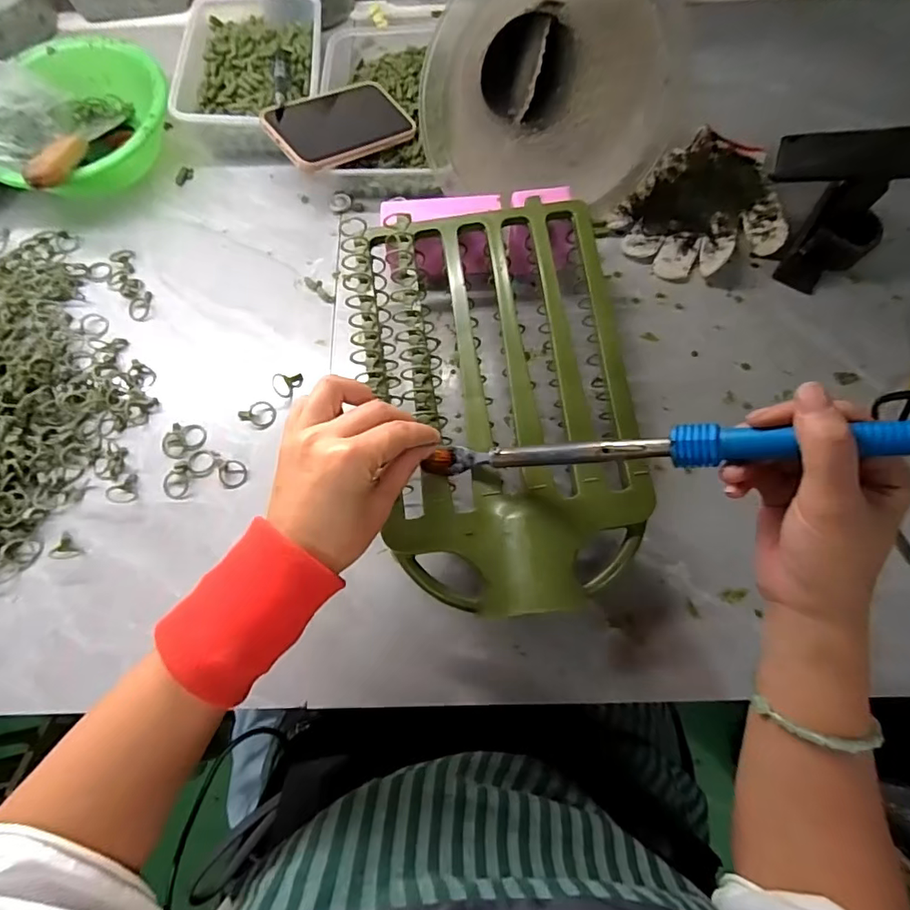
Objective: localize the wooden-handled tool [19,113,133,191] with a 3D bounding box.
[{"bbox_3d":[-0.390,-0.325,0.546,0.032,0.023,0.211,-8,45,-2],"label":"wooden-handled tool"}]

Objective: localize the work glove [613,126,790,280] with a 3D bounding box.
[{"bbox_3d":[0.266,-0.255,0.539,0.144,0.020,0.191,36,74,14],"label":"work glove"}]

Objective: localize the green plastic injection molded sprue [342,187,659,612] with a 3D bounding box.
[{"bbox_3d":[0.029,-0.048,0.406,0.207,0.050,0.327,-7,69,-1],"label":"green plastic injection molded sprue"}]

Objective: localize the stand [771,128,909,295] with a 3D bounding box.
[{"bbox_3d":[0.362,-0.223,0.479,0.135,0.132,0.057,18,35,32],"label":"stand"}]

